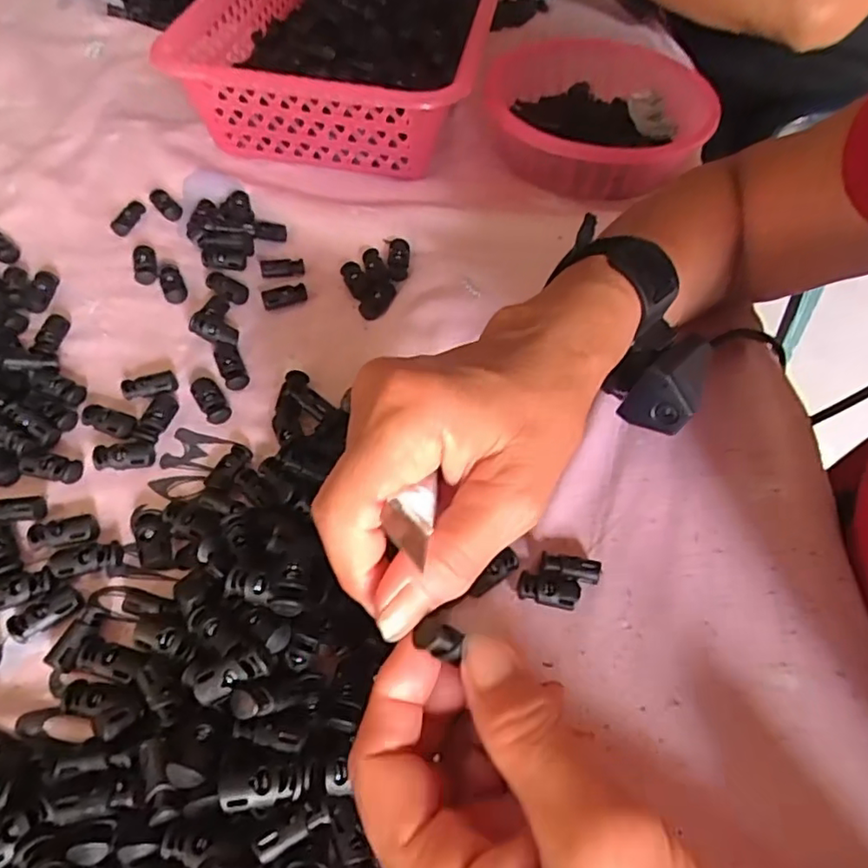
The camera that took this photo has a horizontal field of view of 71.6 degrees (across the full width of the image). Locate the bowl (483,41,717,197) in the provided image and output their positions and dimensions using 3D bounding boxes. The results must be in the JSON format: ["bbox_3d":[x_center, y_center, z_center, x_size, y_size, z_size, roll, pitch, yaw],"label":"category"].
[{"bbox_3d":[0.125,-0.253,0.481,0.160,0.052,0.171,3,55,-3],"label":"bowl"}]

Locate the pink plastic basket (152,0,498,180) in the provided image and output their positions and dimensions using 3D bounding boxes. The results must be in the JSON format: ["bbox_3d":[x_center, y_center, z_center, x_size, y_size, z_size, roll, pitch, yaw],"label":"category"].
[{"bbox_3d":[-0.065,-0.331,0.506,0.206,0.083,0.307,10,55,2],"label":"pink plastic basket"}]

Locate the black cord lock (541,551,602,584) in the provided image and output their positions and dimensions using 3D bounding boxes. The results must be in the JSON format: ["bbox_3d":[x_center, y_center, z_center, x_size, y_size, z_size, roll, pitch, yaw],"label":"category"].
[{"bbox_3d":[0.063,0.063,0.279,0.027,0.009,0.011,10,55,2],"label":"black cord lock"}]

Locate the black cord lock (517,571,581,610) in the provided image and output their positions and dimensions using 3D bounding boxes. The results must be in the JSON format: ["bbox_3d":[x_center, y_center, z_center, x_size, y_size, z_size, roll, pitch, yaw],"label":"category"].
[{"bbox_3d":[0.052,0.071,0.274,0.028,0.007,0.013,12,55,4],"label":"black cord lock"}]

